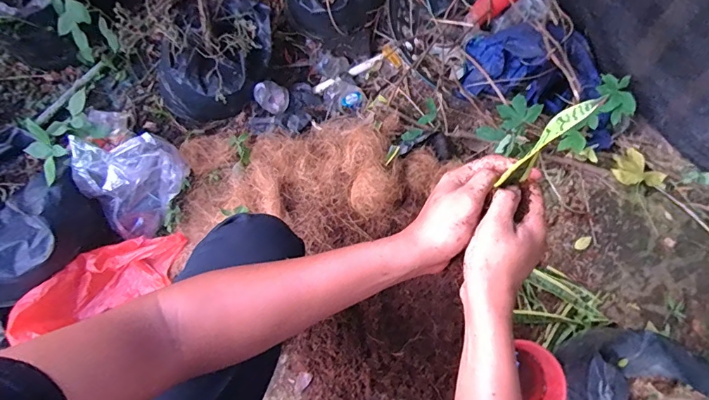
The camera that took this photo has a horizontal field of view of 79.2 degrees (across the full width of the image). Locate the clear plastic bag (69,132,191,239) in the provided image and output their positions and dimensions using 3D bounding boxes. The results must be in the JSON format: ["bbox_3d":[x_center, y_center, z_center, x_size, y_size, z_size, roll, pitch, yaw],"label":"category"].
[{"bbox_3d":[-0.494,-0.040,0.951,0.157,0.202,0.213,12,70,4],"label":"clear plastic bag"}]

